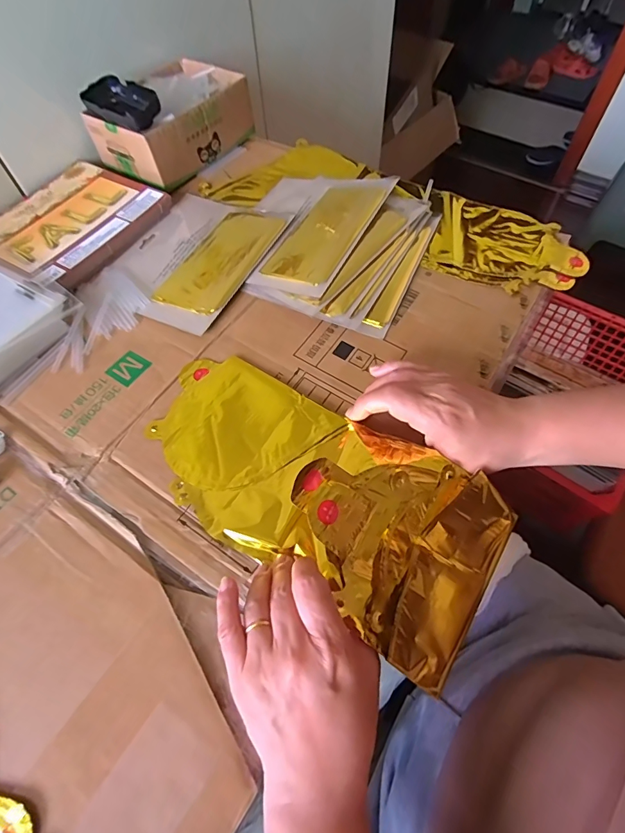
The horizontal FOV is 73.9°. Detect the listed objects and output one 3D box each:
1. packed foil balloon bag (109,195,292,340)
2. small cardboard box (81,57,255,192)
[{"bbox_3d":[-0.136,-0.185,0.462,0.164,0.015,0.187,24,65,15],"label":"packed foil balloon bag"},{"bbox_3d":[-0.184,-0.394,0.550,0.127,0.077,0.184,34,68,19],"label":"small cardboard box"}]

